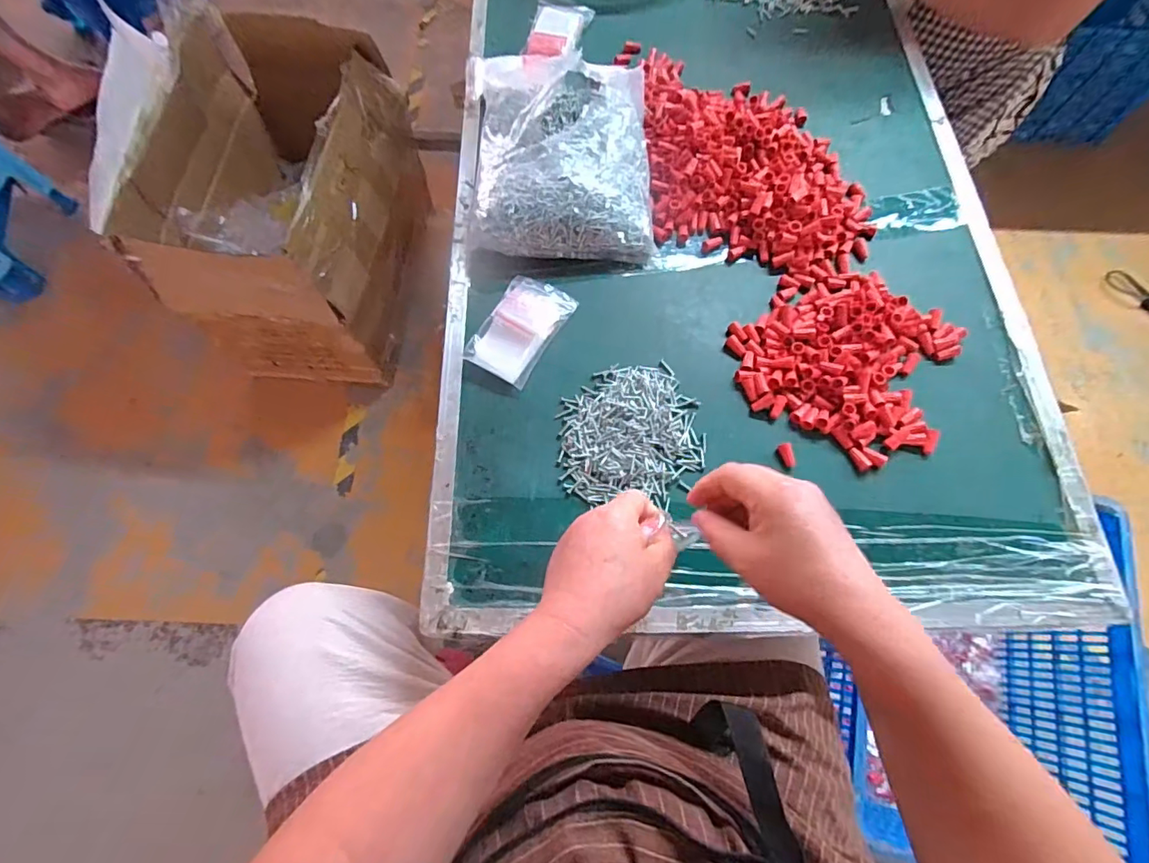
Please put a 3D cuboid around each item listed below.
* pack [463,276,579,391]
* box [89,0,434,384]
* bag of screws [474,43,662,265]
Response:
[{"bbox_3d":[-0.055,-0.108,0.538,0.071,0.009,0.116,28,73,11],"label":"pack"},{"bbox_3d":[-0.634,-0.536,1.192,0.455,0.468,0.688,3,69,1],"label":"box"},{"bbox_3d":[-0.019,-0.341,0.590,0.203,0.068,0.311,-4,70,-1],"label":"bag of screws"}]

